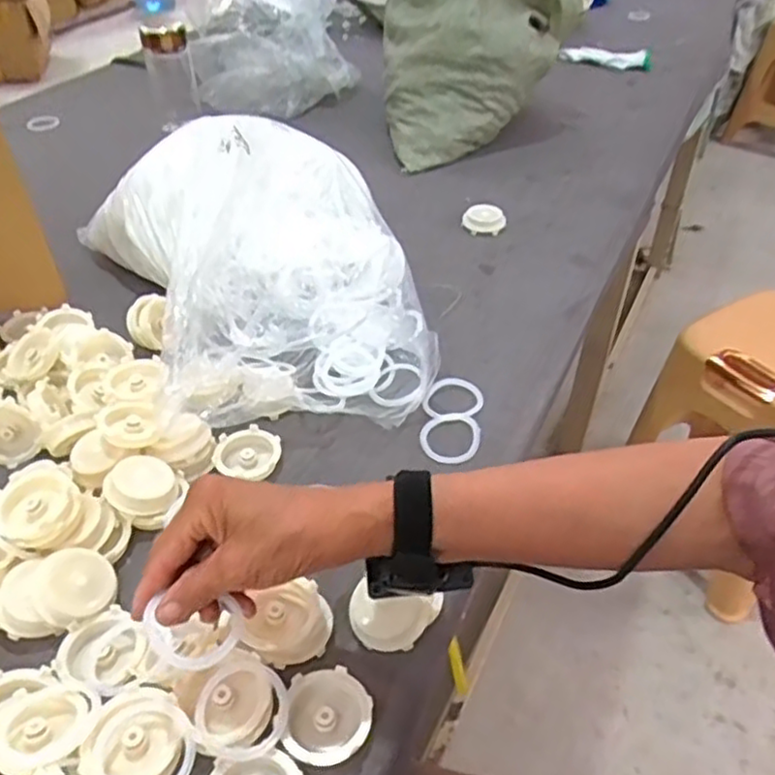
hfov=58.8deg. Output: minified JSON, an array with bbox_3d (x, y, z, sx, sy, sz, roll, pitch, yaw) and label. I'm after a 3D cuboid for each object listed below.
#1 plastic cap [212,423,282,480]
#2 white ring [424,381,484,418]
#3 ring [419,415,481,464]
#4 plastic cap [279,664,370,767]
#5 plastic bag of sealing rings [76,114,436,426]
[{"bbox_3d":[-0.126,0.059,0.620,0.056,0.016,0.049,0,41,0],"label":"plastic cap"},{"bbox_3d":[0.067,0.010,0.682,0.057,0.012,0.047,8,42,9],"label":"white ring"},{"bbox_3d":[0.059,0.046,0.645,0.055,0.004,0.062,8,42,10],"label":"ring"},{"bbox_3d":[-0.038,0.210,0.442,0.052,0.015,0.058,4,41,5],"label":"plastic cap"},{"bbox_3d":[-0.128,-0.138,0.747,0.328,0.151,0.427,-17,44,-18],"label":"plastic bag of sealing rings"}]

